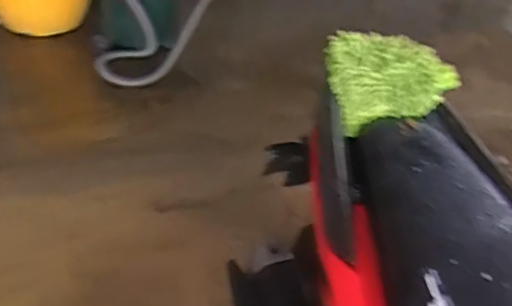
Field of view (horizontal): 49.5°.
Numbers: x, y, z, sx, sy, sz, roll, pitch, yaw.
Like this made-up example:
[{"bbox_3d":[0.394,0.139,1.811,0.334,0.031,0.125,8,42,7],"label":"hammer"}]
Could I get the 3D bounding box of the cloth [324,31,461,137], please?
[{"bbox_3d":[0.237,-0.137,0.997,0.223,0.088,0.160,-8,43,-15],"label":"cloth"}]

